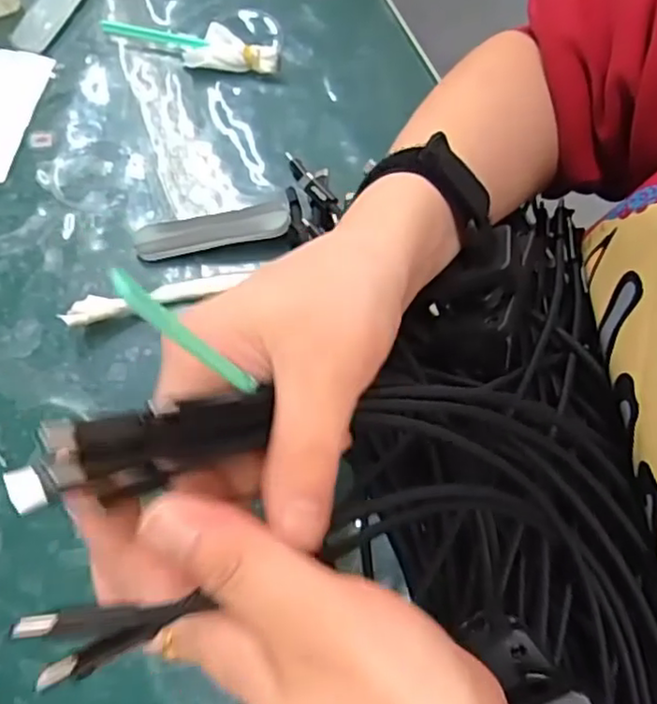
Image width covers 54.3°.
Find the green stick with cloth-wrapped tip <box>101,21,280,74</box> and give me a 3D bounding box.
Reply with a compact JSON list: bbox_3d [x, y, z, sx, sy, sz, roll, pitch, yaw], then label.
[{"bbox_3d":[-0.087,-0.192,0.397,0.116,0.015,0.030,7,69,4],"label":"green stick with cloth-wrapped tip"}]

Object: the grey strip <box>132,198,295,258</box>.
[{"bbox_3d":[-0.063,-0.067,0.348,0.085,0.005,0.020,-11,71,3],"label":"grey strip"}]

